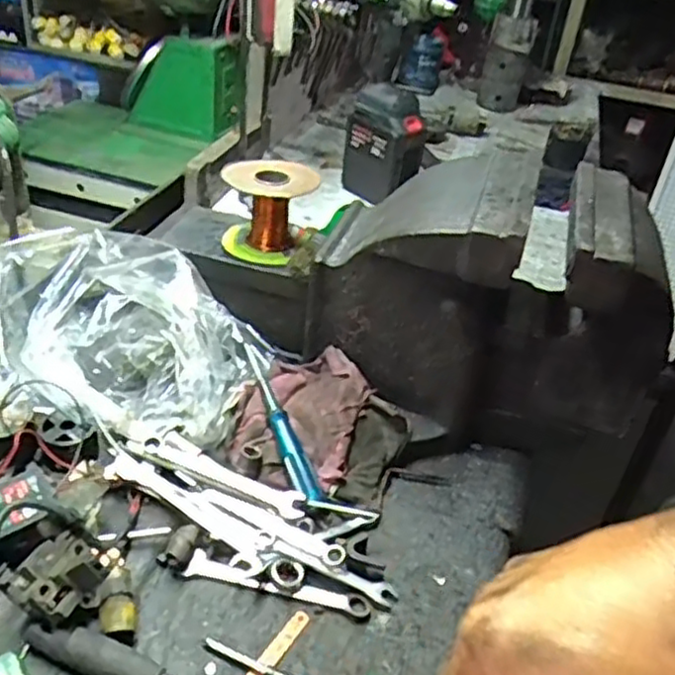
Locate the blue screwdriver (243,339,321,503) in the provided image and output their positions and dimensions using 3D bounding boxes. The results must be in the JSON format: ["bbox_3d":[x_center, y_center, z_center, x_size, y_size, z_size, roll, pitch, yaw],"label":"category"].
[{"bbox_3d":[-0.058,0.079,0.696,0.018,0.014,0.184,-10,54,-24],"label":"blue screwdriver"}]

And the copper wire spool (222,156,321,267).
[{"bbox_3d":[-0.071,-0.131,0.743,0.095,0.085,0.095,4,35,-6],"label":"copper wire spool"}]

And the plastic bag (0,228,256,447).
[{"bbox_3d":[-0.212,0.000,0.724,0.232,0.134,0.188,1,36,-10],"label":"plastic bag"}]

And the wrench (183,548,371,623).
[{"bbox_3d":[-0.049,0.206,0.602,0.157,0.015,0.022,13,35,7],"label":"wrench"}]

